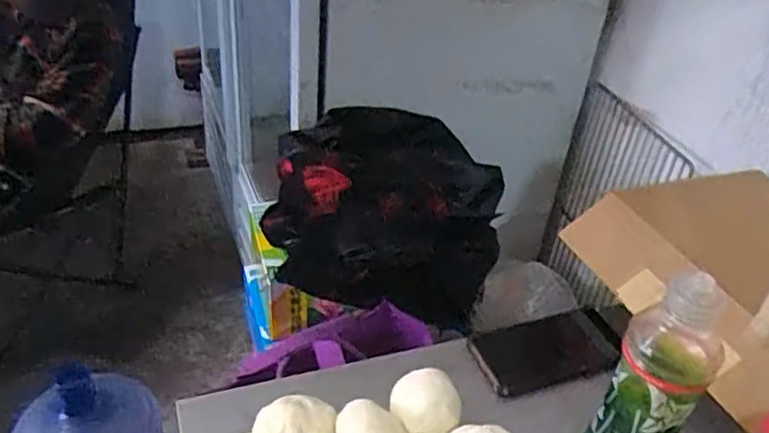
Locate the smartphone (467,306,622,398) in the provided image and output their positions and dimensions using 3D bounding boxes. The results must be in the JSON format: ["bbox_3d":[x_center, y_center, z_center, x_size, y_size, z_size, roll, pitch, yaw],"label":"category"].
[{"bbox_3d":[0.172,0.144,0.721,0.152,0.015,0.077,-12,55,-10],"label":"smartphone"}]

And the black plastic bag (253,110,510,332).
[{"bbox_3d":[0.000,-0.011,1.069,0.361,0.216,0.305,4,36,-4],"label":"black plastic bag"}]

